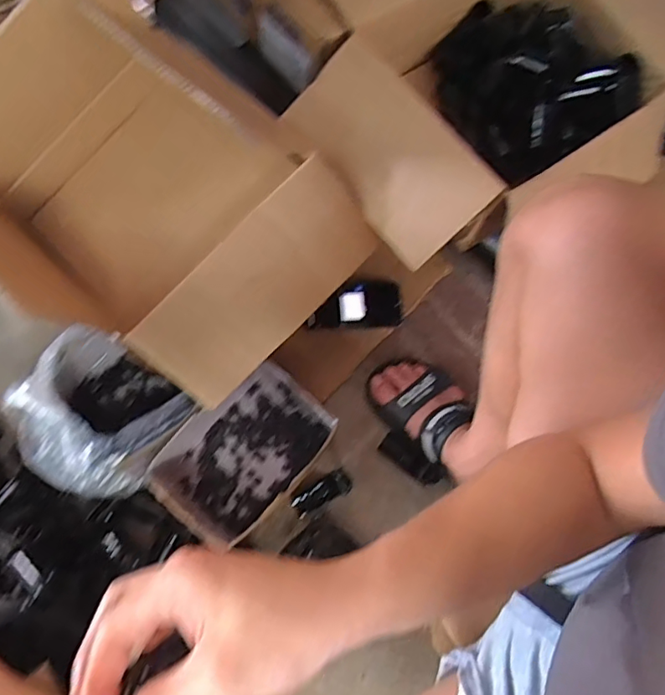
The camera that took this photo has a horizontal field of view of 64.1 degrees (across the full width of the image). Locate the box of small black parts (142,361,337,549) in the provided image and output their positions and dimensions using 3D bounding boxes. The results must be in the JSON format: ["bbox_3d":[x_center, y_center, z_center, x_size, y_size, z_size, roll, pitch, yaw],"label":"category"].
[{"bbox_3d":[-0.116,0.130,0.701,0.173,0.101,0.214,43,79,9],"label":"box of small black parts"}]

